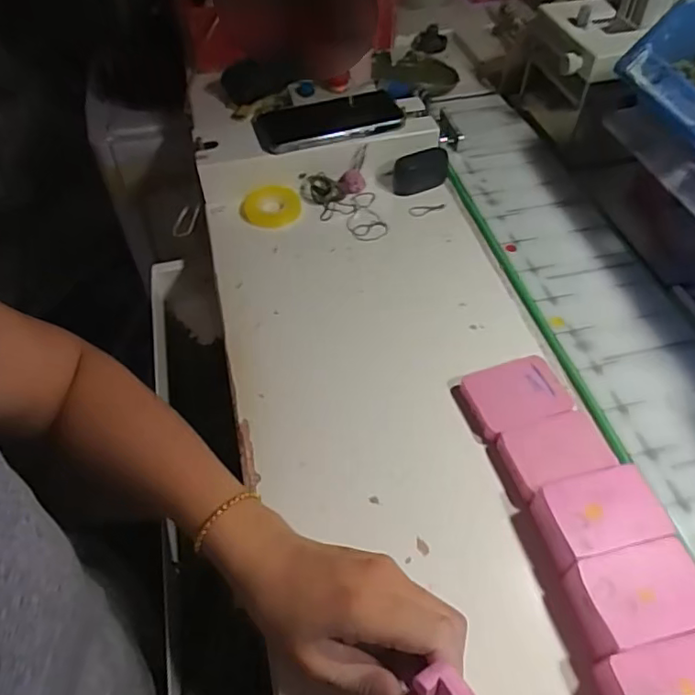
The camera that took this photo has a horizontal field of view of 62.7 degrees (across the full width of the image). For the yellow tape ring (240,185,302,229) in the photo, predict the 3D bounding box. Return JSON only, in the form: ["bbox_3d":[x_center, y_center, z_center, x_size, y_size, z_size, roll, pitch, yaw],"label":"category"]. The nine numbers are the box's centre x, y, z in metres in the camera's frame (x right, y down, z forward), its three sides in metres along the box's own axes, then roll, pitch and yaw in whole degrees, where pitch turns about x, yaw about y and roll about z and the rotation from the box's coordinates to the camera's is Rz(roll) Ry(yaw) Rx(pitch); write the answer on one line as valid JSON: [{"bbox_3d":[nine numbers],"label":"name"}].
[{"bbox_3d":[-0.079,-0.144,0.589,0.061,0.013,0.055,-12,53,-6],"label":"yellow tape ring"}]

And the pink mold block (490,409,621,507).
[{"bbox_3d":[0.144,0.074,0.400,0.070,0.022,0.050,-16,54,-9],"label":"pink mold block"}]

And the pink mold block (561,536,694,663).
[{"bbox_3d":[0.166,0.146,0.332,0.072,0.030,0.048,-12,53,-6],"label":"pink mold block"}]

